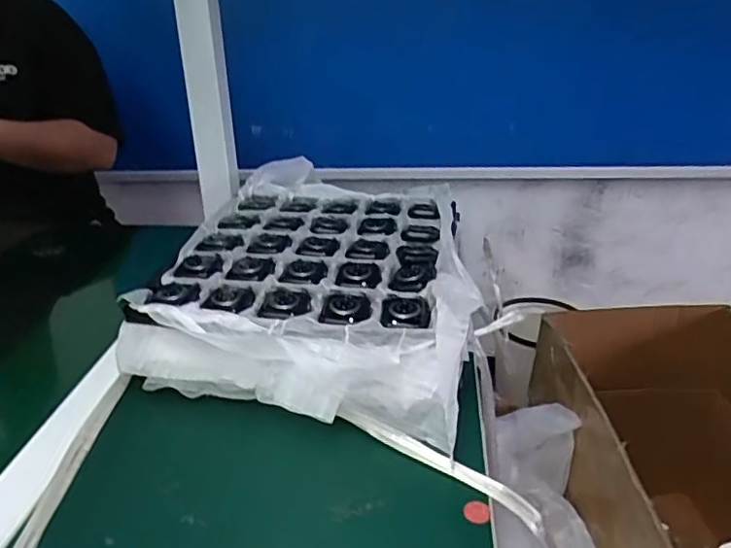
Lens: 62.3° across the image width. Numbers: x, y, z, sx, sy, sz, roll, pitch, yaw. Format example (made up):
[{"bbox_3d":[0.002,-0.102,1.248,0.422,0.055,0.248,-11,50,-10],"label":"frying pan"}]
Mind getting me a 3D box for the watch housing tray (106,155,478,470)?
[{"bbox_3d":[-0.034,0.000,0.569,0.274,0.077,0.328,4,28,12],"label":"watch housing tray"}]

